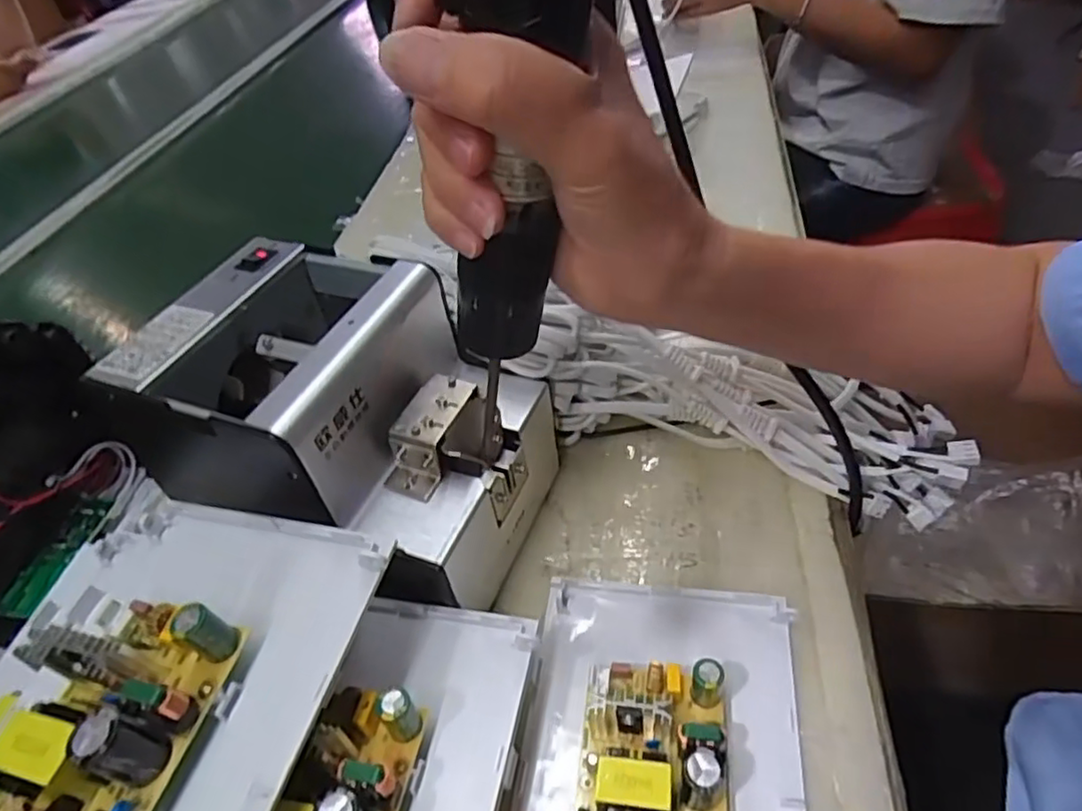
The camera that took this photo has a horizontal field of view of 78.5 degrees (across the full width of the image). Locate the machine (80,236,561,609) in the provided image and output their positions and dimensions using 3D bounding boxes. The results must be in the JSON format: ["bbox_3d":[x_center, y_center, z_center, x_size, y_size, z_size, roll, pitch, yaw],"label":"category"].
[{"bbox_3d":[-0.098,0.014,0.351,0.170,0.140,0.144,13,48,21],"label":"machine"}]

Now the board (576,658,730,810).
[{"bbox_3d":[0.045,0.148,0.265,0.060,0.034,0.105,4,45,10],"label":"board"}]

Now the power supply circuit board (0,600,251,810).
[{"bbox_3d":[-0.146,0.106,0.207,0.055,0.029,0.095,5,46,17],"label":"power supply circuit board"}]

